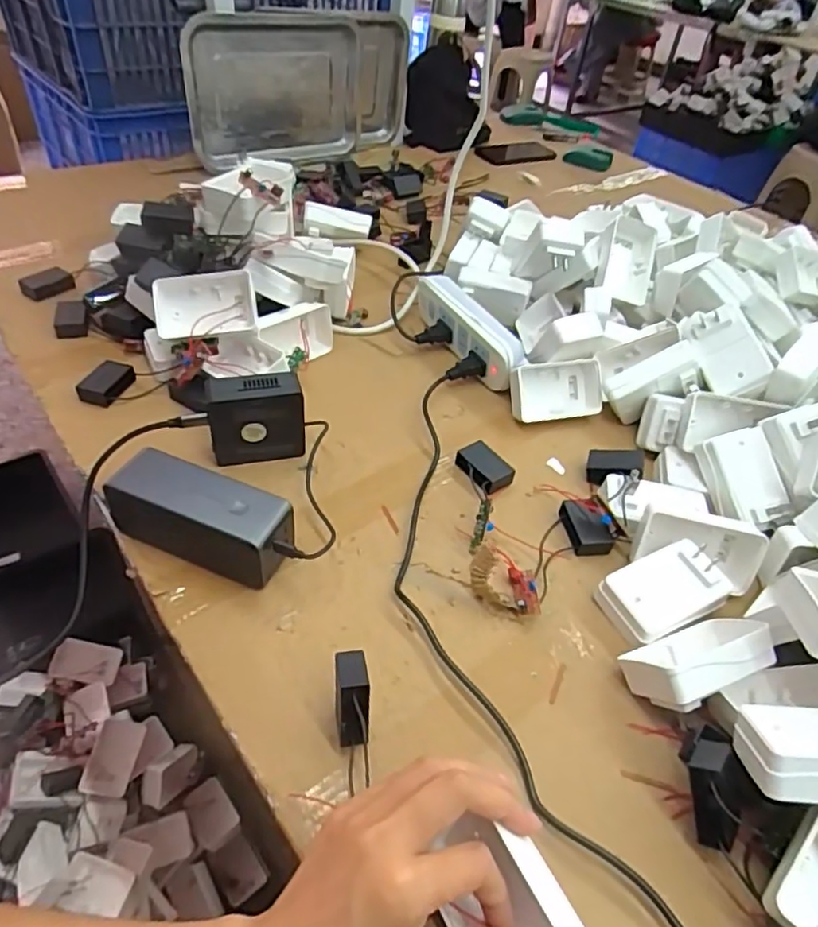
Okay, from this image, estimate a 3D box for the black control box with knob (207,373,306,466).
[{"bbox_3d":[-0.129,-0.037,0.521,0.075,0.076,0.032,-8,47,-15],"label":"black control box with knob"}]

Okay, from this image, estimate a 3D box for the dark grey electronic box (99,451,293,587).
[{"bbox_3d":[-0.150,0.042,0.451,0.135,0.054,0.053,18,46,10],"label":"dark grey electronic box"}]

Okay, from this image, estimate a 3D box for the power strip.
[{"bbox_3d":[0.064,-0.145,0.665,0.038,0.051,0.178,-20,52,-25],"label":"power strip"}]

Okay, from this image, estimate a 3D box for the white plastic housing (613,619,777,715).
[{"bbox_3d":[0.193,0.133,0.411,0.087,0.058,0.033,-20,83,-19],"label":"white plastic housing"}]

